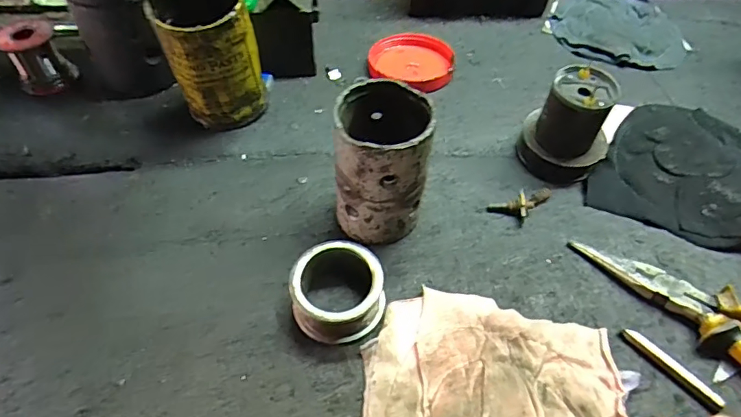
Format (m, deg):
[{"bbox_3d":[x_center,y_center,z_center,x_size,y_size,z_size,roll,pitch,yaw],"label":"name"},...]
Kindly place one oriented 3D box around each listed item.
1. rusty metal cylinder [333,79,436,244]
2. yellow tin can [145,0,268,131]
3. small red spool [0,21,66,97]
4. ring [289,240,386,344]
[{"bbox_3d":[0.009,-0.029,0.362,0.063,0.110,0.069,1,50,-1],"label":"rusty metal cylinder"},{"bbox_3d":[-0.135,-0.130,0.426,0.079,0.118,0.073,-15,52,-14],"label":"yellow tin can"},{"bbox_3d":[-0.327,-0.147,0.483,0.043,0.060,0.051,37,59,26],"label":"small red spool"},{"bbox_3d":[-0.023,0.056,0.339,0.061,0.037,0.062,1,50,-1],"label":"ring"}]

